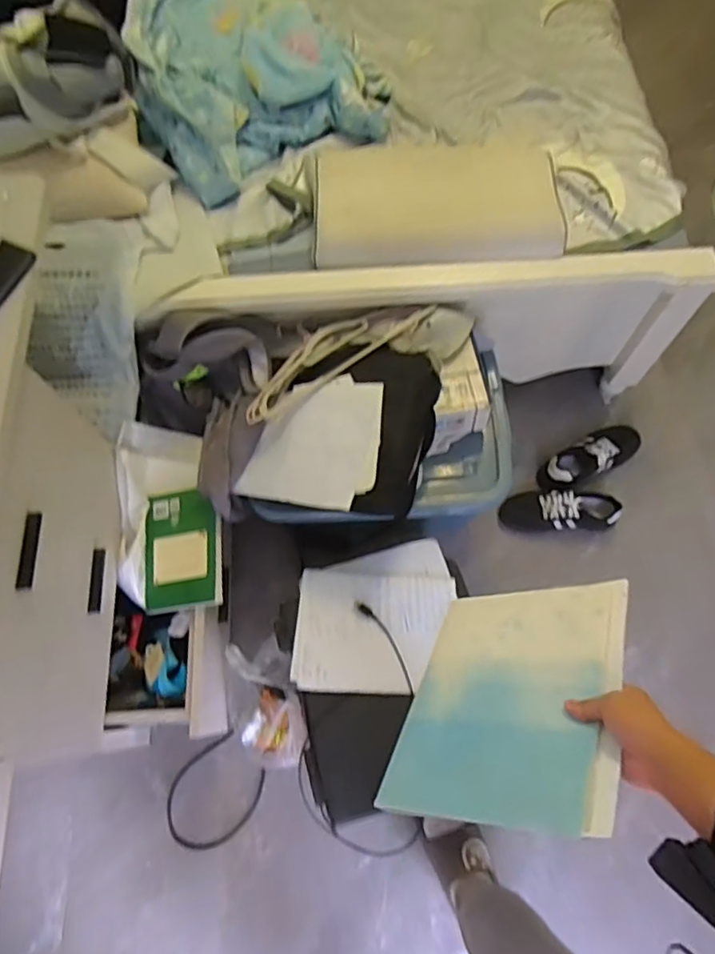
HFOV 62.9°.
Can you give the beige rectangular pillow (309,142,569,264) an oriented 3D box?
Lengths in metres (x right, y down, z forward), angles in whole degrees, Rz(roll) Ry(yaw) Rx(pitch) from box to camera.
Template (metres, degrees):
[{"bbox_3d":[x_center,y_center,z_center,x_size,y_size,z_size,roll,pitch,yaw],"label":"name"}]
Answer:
[{"bbox_3d":[0.162,-0.575,1.206,0.525,0.074,0.291,-1,69,2],"label":"beige rectangular pillow"}]

